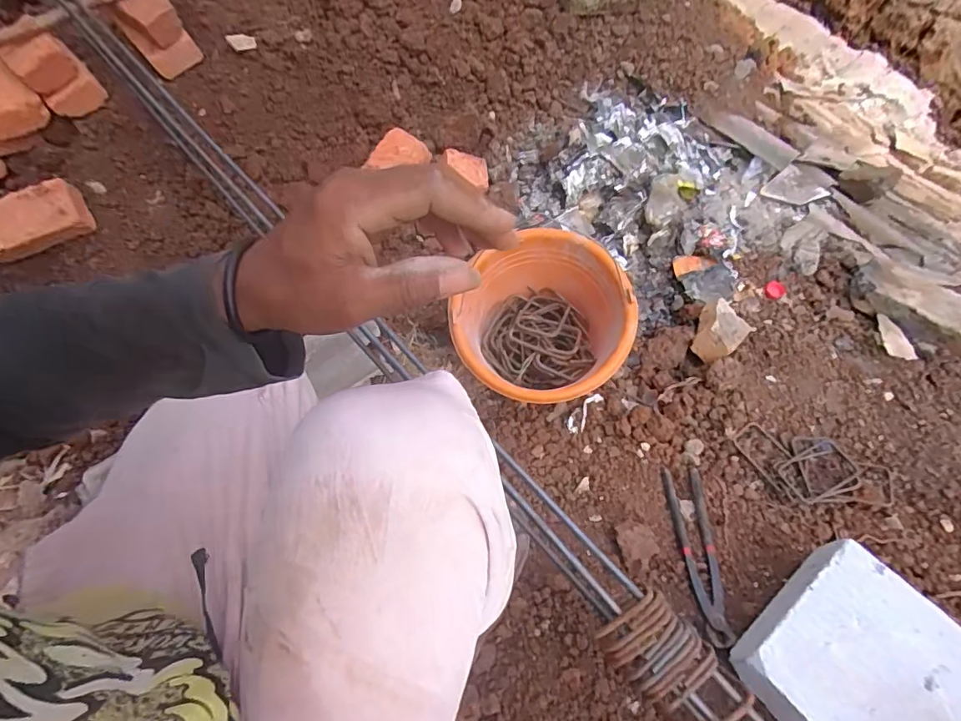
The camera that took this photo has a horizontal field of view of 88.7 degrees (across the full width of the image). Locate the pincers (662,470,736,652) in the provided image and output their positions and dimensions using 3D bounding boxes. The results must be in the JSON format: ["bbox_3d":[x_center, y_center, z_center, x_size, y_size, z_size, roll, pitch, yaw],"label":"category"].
[{"bbox_3d":[0.290,0.252,0.657,0.053,0.014,0.223,2,55,-1],"label":"pincers"}]

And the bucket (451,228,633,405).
[{"bbox_3d":[0.088,-0.042,0.733,0.229,0.161,0.240,1,69,-2],"label":"bucket"}]

